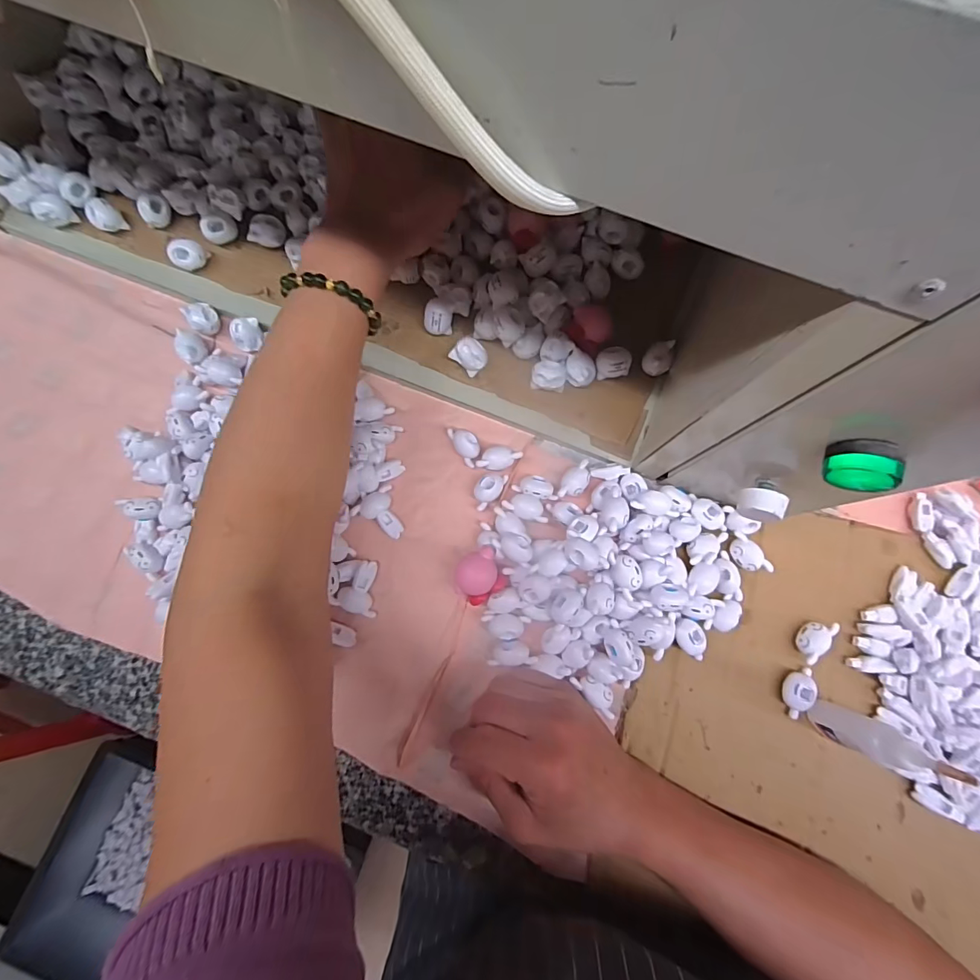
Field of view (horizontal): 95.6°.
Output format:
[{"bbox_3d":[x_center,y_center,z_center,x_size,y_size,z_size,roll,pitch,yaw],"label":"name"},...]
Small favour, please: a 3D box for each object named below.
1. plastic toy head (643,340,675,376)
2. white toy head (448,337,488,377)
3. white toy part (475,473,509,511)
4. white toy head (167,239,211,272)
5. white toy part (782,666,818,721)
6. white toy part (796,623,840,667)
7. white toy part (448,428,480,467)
[{"bbox_3d":[0.124,-0.098,0.332,0.021,0.023,0.021,5,80,2],"label":"plastic toy head"},{"bbox_3d":[-0.014,-0.100,0.332,0.025,0.022,0.021,33,82,6],"label":"white toy head"},{"bbox_3d":[-0.001,-0.001,0.326,0.018,0.013,0.031,28,82,6],"label":"white toy part"},{"bbox_3d":[-0.233,-0.181,0.345,0.019,0.023,0.024,40,83,7],"label":"white toy head"},{"bbox_3d":[0.207,0.137,0.302,0.016,0.017,0.034,19,81,4],"label":"white toy part"},{"bbox_3d":[0.223,0.101,0.308,0.033,0.017,0.017,-43,82,-6],"label":"white toy part"},{"bbox_3d":[-0.017,-0.034,0.334,0.017,0.013,0.032,-26,81,-3],"label":"white toy part"}]

